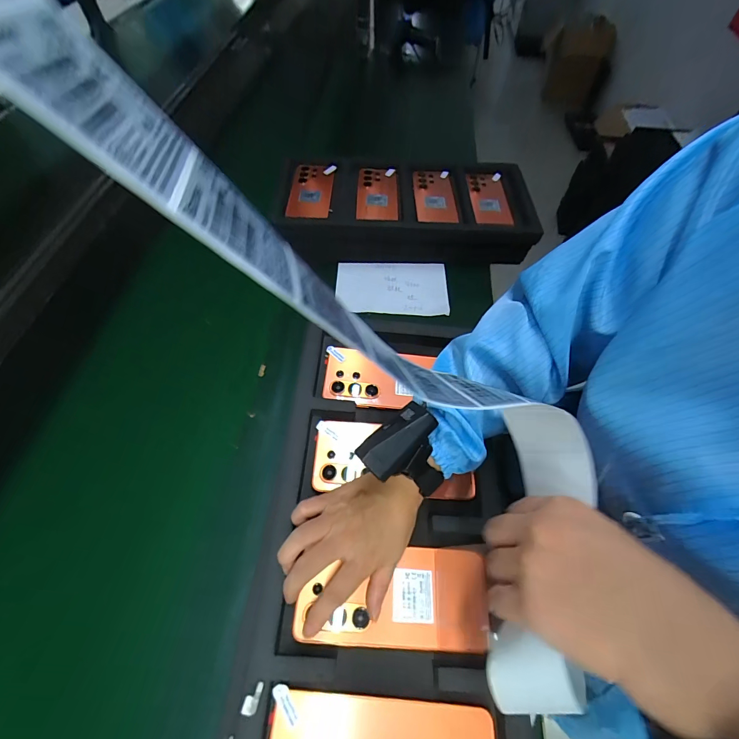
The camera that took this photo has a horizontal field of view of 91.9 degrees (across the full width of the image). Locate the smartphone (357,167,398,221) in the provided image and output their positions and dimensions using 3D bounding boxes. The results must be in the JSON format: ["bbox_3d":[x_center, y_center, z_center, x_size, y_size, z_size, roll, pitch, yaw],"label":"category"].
[{"bbox_3d":[0.015,-0.341,0.691,0.076,0.008,0.171,2,58,0],"label":"smartphone"}]

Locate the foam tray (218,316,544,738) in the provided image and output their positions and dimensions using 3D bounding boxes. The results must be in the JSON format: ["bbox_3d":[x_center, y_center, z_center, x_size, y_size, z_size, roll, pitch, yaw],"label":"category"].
[{"bbox_3d":[0.023,0.147,0.352,0.245,0.032,0.481,5,58,2],"label":"foam tray"}]

